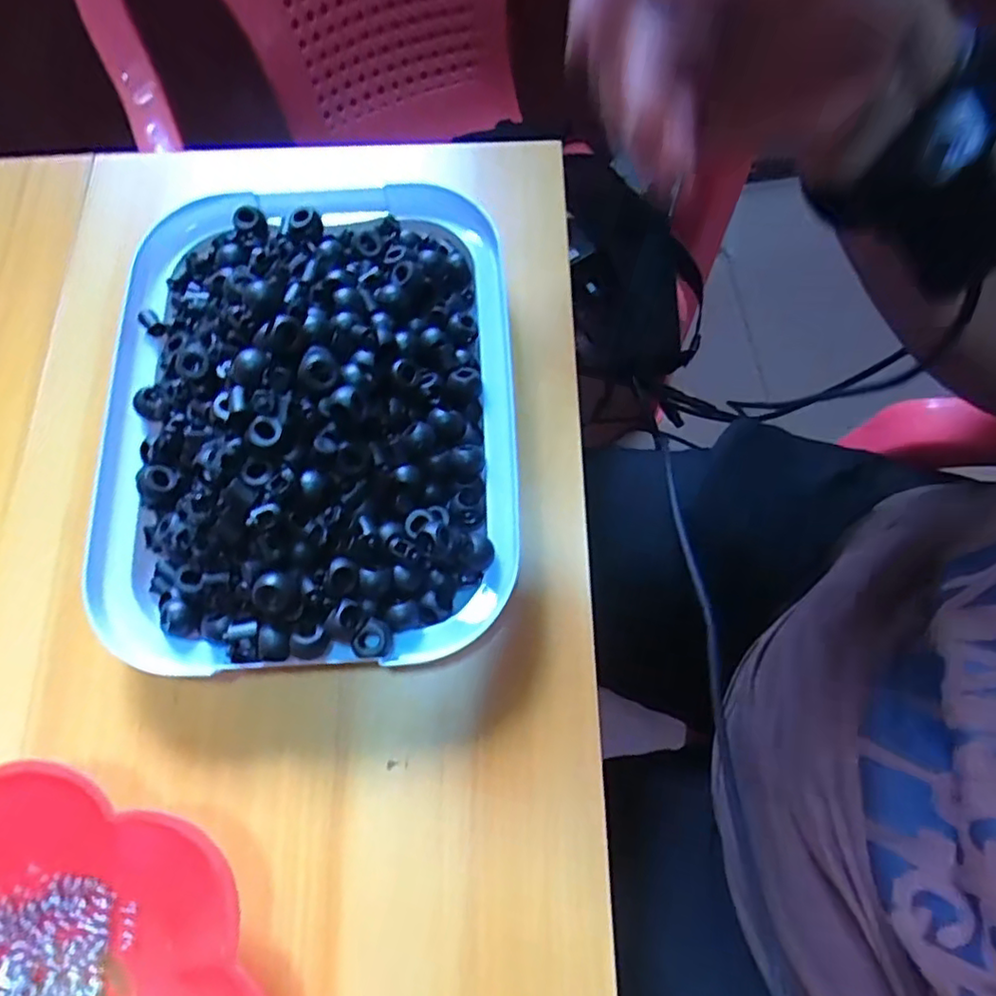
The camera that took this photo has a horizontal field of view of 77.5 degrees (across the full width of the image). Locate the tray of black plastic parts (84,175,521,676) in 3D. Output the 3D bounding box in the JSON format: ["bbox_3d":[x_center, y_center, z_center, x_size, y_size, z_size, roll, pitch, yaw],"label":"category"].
[{"bbox_3d":[-0.096,-0.053,0.309,0.203,0.060,0.264,-4,73,1],"label":"tray of black plastic parts"}]

